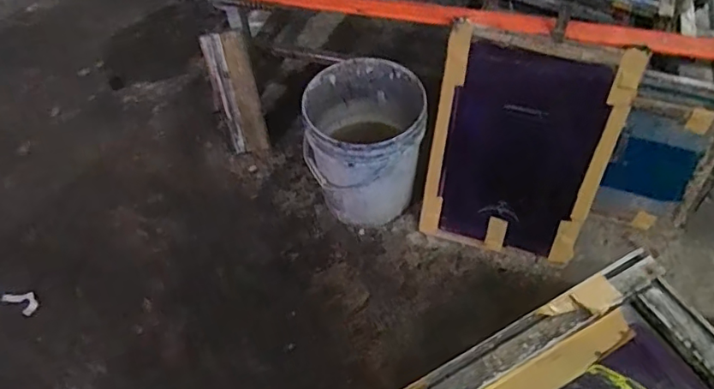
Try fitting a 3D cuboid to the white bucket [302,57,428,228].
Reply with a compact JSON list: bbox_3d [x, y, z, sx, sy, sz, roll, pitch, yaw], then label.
[{"bbox_3d":[0.021,-0.128,1.430,0.288,0.322,0.304,-1,54,2],"label":"white bucket"}]

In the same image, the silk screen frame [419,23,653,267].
[{"bbox_3d":[0.370,-0.093,1.266,0.378,0.549,0.034,13,36,13],"label":"silk screen frame"}]

